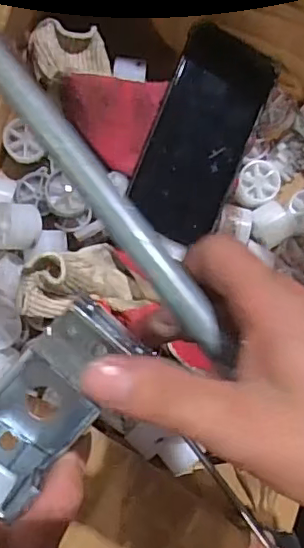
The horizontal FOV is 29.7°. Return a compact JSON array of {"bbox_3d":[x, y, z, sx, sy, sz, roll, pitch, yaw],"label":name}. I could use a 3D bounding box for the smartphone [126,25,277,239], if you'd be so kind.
[{"bbox_3d":[0.039,-0.107,0.447,0.076,0.009,0.161,22,87,-12],"label":"smartphone"}]

